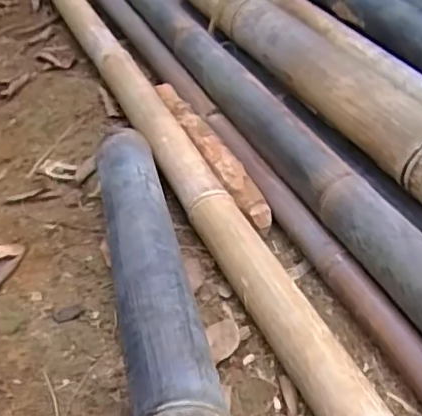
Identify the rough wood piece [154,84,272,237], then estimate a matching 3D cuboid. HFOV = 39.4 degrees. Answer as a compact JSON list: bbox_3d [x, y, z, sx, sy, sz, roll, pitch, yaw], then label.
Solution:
[{"bbox_3d":[-0.009,-0.104,0.927,0.045,0.040,0.391,-18,44,-18],"label":"rough wood piece"}]

